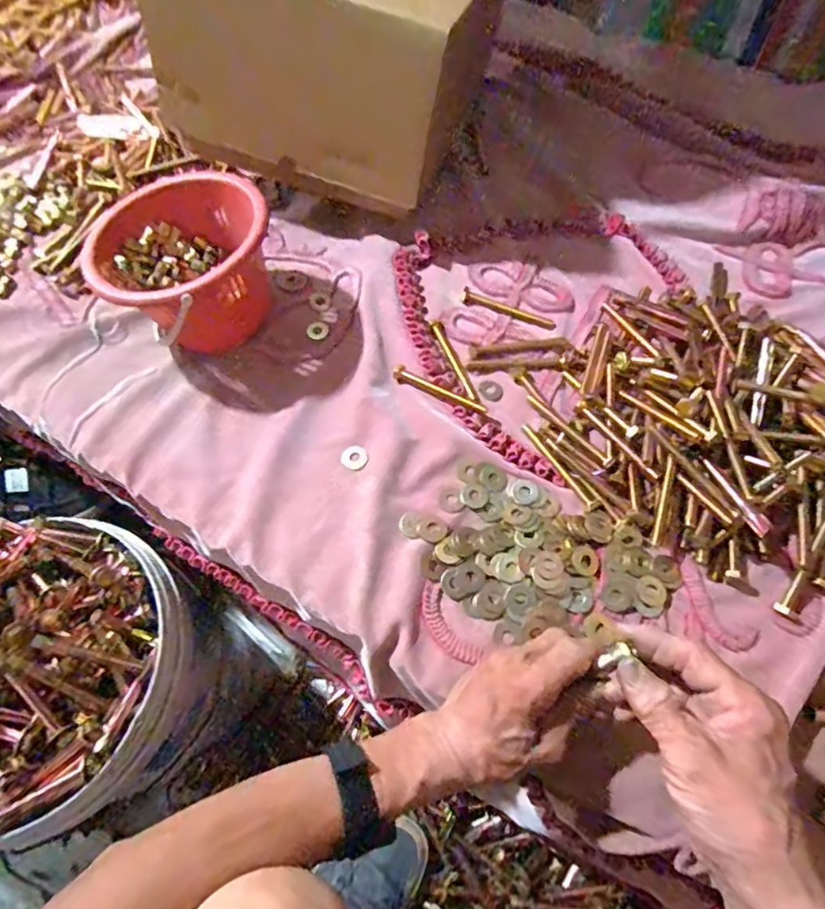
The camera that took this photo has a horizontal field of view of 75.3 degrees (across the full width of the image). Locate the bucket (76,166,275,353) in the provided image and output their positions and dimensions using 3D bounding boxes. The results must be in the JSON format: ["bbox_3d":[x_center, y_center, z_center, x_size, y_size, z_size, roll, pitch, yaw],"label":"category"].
[{"bbox_3d":[-0.230,-0.186,0.535,0.169,0.106,0.157,25,66,13],"label":"bucket"}]

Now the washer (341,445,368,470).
[{"bbox_3d":[-0.055,0.003,0.508,0.024,0.004,0.024,-1,67,3],"label":"washer"}]

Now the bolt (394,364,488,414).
[{"bbox_3d":[0.028,-0.064,0.541,0.104,0.014,0.014,26,71,14],"label":"bolt"}]

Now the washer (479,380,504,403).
[{"bbox_3d":[0.080,-0.065,0.540,0.025,0.004,0.022,29,71,15],"label":"washer"}]

